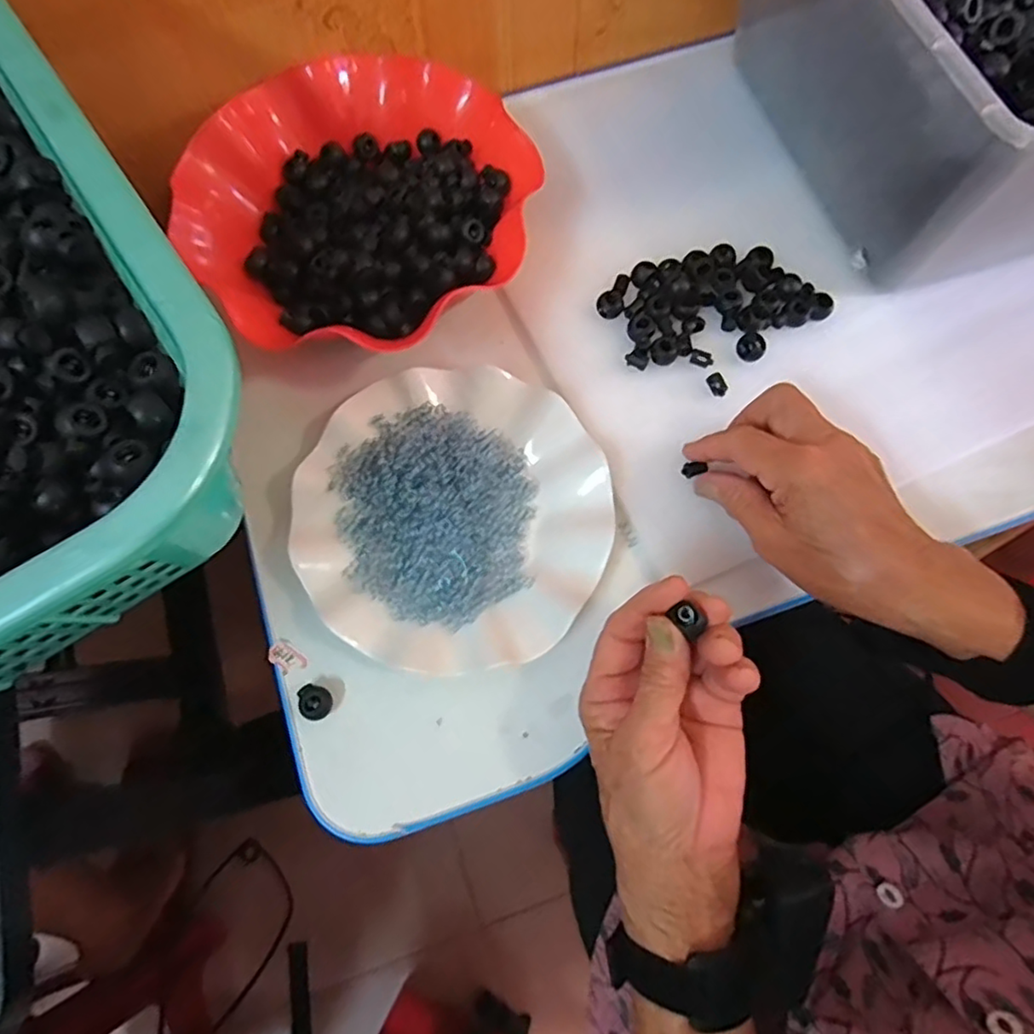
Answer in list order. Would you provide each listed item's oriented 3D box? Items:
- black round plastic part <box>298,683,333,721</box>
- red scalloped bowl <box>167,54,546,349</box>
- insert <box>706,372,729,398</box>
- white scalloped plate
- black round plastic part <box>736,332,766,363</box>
[{"bbox_3d":[-0.112,0.103,0.345,0.018,0.010,0.018,0,71,1],"label":"black round plastic part"},{"bbox_3d":[-0.100,-0.202,0.405,0.213,0.047,0.204,0,71,1],"label":"red scalloped bowl"},{"bbox_3d":[0.126,-0.083,0.387,0.010,0.004,0.016,-20,72,-6],"label":"insert"},{"bbox_3d":[-0.038,-0.002,0.369,0.177,0.025,0.177,0,71,1],"label":"white scalloped plate"},{"bbox_3d":[0.146,-0.106,0.388,0.017,0.008,0.015,36,75,12],"label":"black round plastic part"}]

